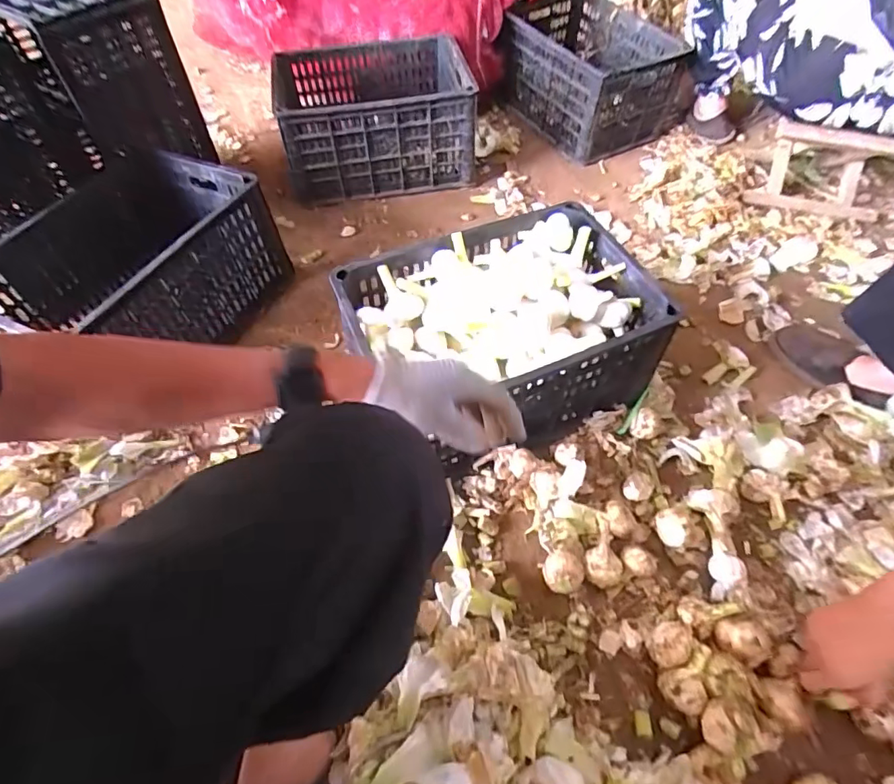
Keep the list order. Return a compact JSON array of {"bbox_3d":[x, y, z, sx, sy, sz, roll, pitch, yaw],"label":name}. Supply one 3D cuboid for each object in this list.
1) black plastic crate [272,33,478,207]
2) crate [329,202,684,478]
[{"bbox_3d":[-0.177,-0.677,1.269,0.437,0.247,0.345,-12,55,-5],"label":"black plastic crate"},{"bbox_3d":[0.087,-0.097,0.841,0.443,0.206,0.315,-19,56,-9],"label":"crate"}]

